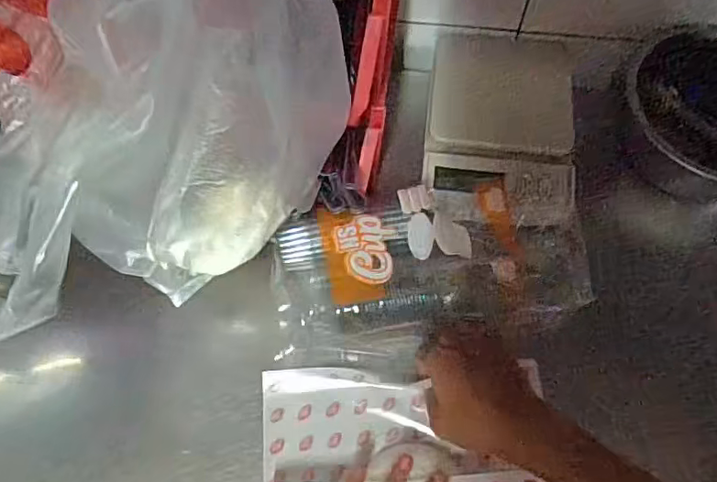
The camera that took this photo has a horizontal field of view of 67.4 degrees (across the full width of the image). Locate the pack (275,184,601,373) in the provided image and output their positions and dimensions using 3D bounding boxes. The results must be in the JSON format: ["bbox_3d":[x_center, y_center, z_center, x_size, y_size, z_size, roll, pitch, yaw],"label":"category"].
[{"bbox_3d":[0.071,0.026,0.514,0.308,0.067,0.143,-10,65,-3],"label":"pack"}]

